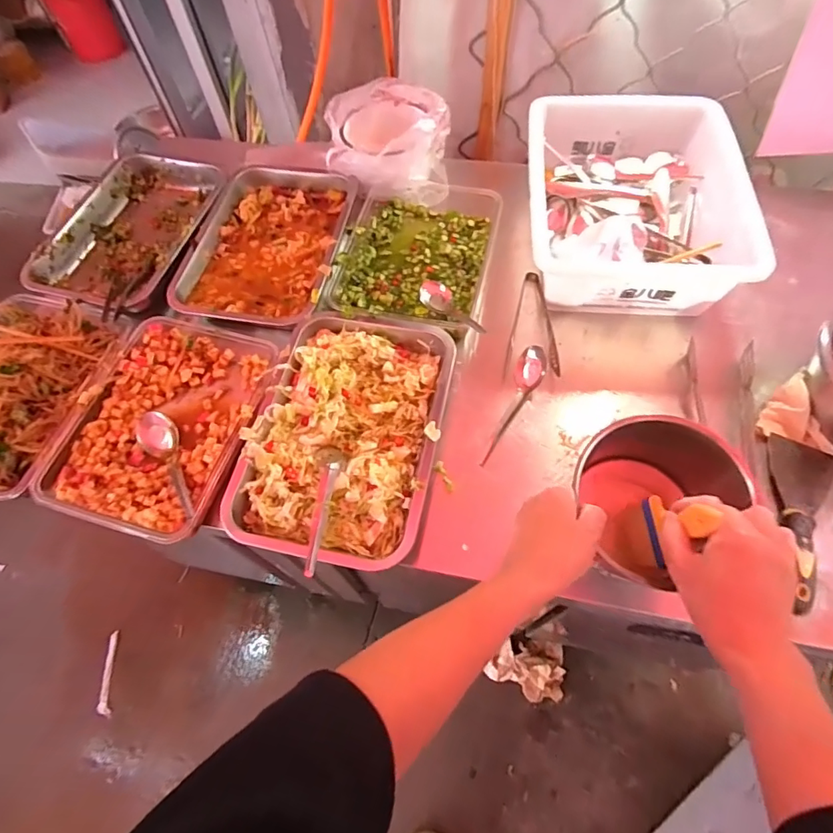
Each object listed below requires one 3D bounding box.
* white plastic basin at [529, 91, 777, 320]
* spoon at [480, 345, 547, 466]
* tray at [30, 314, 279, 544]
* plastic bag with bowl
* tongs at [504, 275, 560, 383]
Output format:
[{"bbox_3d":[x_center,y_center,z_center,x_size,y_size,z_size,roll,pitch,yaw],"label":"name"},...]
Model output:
[{"bbox_3d":[0.300,-0.310,0.705,0.270,0.104,0.347,3,60,6],"label":"white plastic basin"},{"bbox_3d":[0.119,-0.012,0.609,0.036,0.024,0.161,23,77,16],"label":"spoon"},{"bbox_3d":[-0.303,0.004,0.608,0.214,0.047,0.278,11,61,10],"label":"tray"},{"bbox_3d":[-0.047,-0.436,0.775,0.176,0.115,0.180,-8,59,-1],"label":"plastic bag with bowl"},{"bbox_3d":[0.166,-0.130,0.668,0.071,0.022,0.165,9,60,9],"label":"tongs"}]

